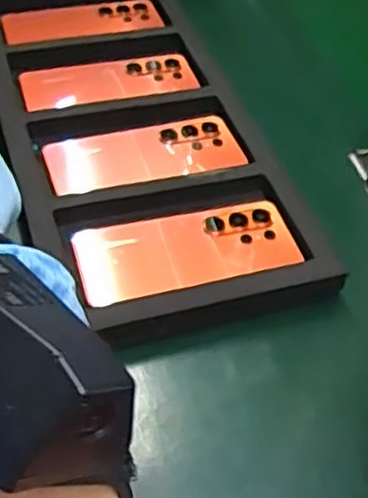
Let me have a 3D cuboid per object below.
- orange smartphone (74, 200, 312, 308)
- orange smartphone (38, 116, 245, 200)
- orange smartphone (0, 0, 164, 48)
[{"bbox_3d":[0.004,-0.001,0.543,0.169,0.014,0.082,-10,50,-15],"label":"orange smartphone"},{"bbox_3d":[-0.035,-0.081,0.616,0.169,0.013,0.076,-12,50,-11],"label":"orange smartphone"},{"bbox_3d":[-0.107,-0.243,0.750,0.170,0.006,0.065,-14,51,-18],"label":"orange smartphone"}]

